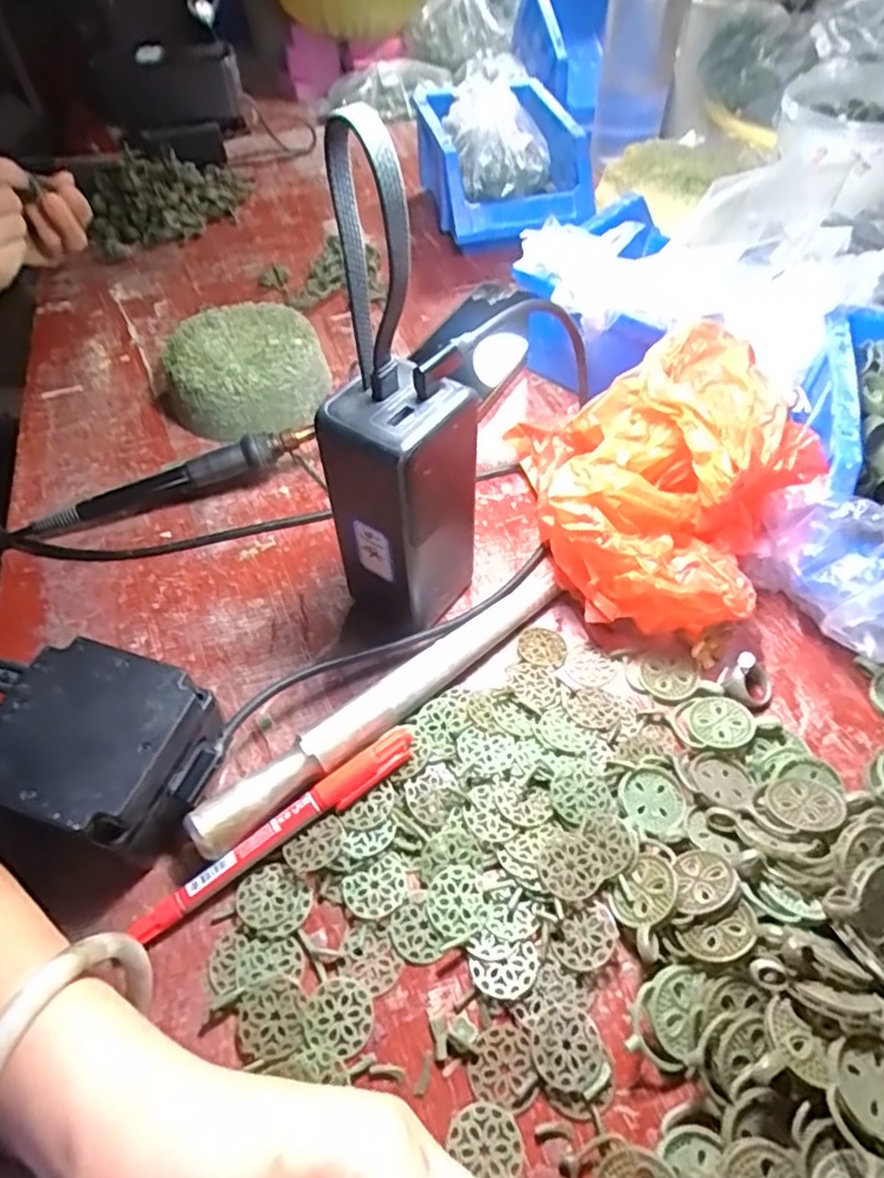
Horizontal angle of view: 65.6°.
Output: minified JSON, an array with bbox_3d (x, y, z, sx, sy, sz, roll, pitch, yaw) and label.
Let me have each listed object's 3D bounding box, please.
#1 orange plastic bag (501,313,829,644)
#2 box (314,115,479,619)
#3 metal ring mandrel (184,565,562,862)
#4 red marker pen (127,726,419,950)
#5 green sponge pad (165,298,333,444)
[{"bbox_3d":[0.116,-0.055,0.365,0.132,0.095,0.156,-6,52,-3],"label":"orange plastic bag"},{"bbox_3d":[-0.020,-0.062,0.294,0.056,0.225,0.061,28,58,21],"label":"box"},{"bbox_3d":[-0.021,0.052,0.331,0.214,0.021,0.019,-35,59,-23],"label":"metal ring mandrel"},{"bbox_3d":[-0.067,0.103,0.292,0.131,0.012,0.015,-32,58,-21],"label":"red marker pen"},{"bbox_3d":[-0.135,-0.149,0.468,0.106,0.045,0.111,-17,53,-11],"label":"green sponge pad"}]

